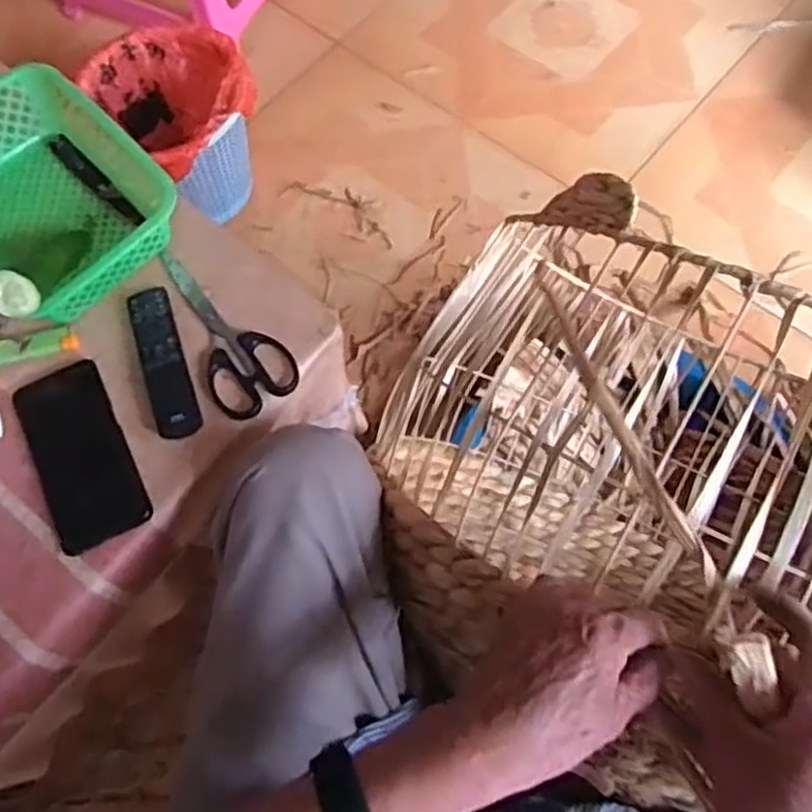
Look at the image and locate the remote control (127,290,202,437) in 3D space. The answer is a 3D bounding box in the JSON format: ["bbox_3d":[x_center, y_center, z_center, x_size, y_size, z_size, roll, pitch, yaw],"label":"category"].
[{"bbox_3d":[-0.212,-0.041,0.663,0.037,0.016,0.148,-17,69,-5],"label":"remote control"}]

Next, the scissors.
[{"bbox_3d":[-0.172,-0.073,0.685,0.076,0.014,0.189,-34,71,-11],"label":"scissors"}]

